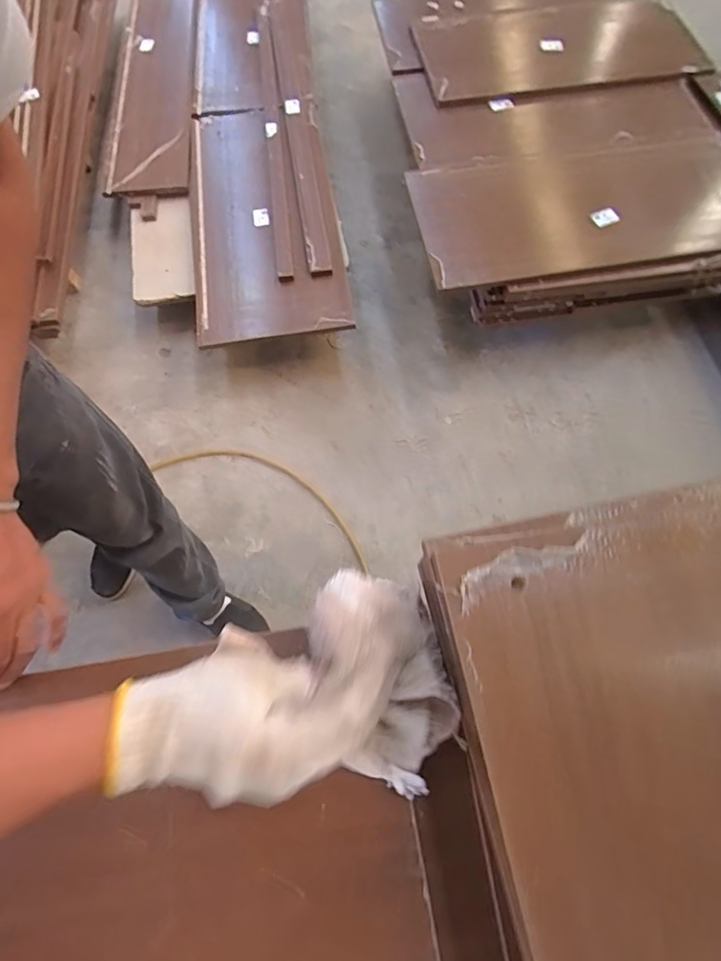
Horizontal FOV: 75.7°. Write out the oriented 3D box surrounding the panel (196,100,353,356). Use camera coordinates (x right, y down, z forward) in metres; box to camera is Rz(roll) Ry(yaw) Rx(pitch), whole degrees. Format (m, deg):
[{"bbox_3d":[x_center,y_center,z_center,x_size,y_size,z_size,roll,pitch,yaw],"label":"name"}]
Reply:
[{"bbox_3d":[-0.275,-0.740,1.298,0.401,0.043,0.810,-9,73,-3],"label":"panel"}]

